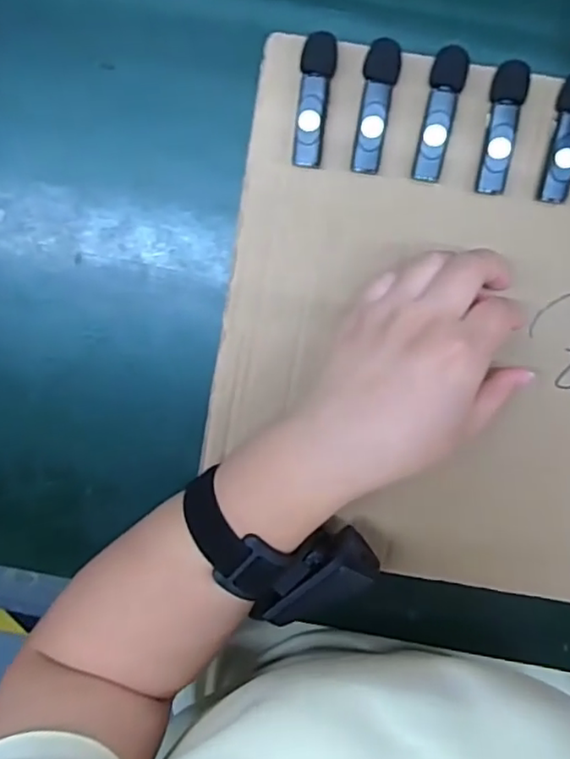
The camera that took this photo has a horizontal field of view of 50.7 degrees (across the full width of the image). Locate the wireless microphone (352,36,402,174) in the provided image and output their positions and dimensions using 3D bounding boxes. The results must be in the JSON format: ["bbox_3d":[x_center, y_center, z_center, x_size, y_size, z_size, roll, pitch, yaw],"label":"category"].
[{"bbox_3d":[0.048,-0.145,0.321,0.017,0.015,0.064,8,97,0],"label":"wireless microphone"}]

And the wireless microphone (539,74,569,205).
[{"bbox_3d":[0.151,-0.129,0.320,0.017,0.014,0.064,7,97,0],"label":"wireless microphone"}]

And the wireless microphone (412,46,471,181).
[{"bbox_3d":[0.083,-0.140,0.321,0.019,0.014,0.067,11,97,0],"label":"wireless microphone"}]

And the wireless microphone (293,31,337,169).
[{"bbox_3d":[0.015,-0.149,0.322,0.018,0.015,0.065,8,97,0],"label":"wireless microphone"}]

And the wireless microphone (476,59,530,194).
[{"bbox_3d":[0.115,-0.134,0.321,0.017,0.014,0.064,7,97,0],"label":"wireless microphone"}]

